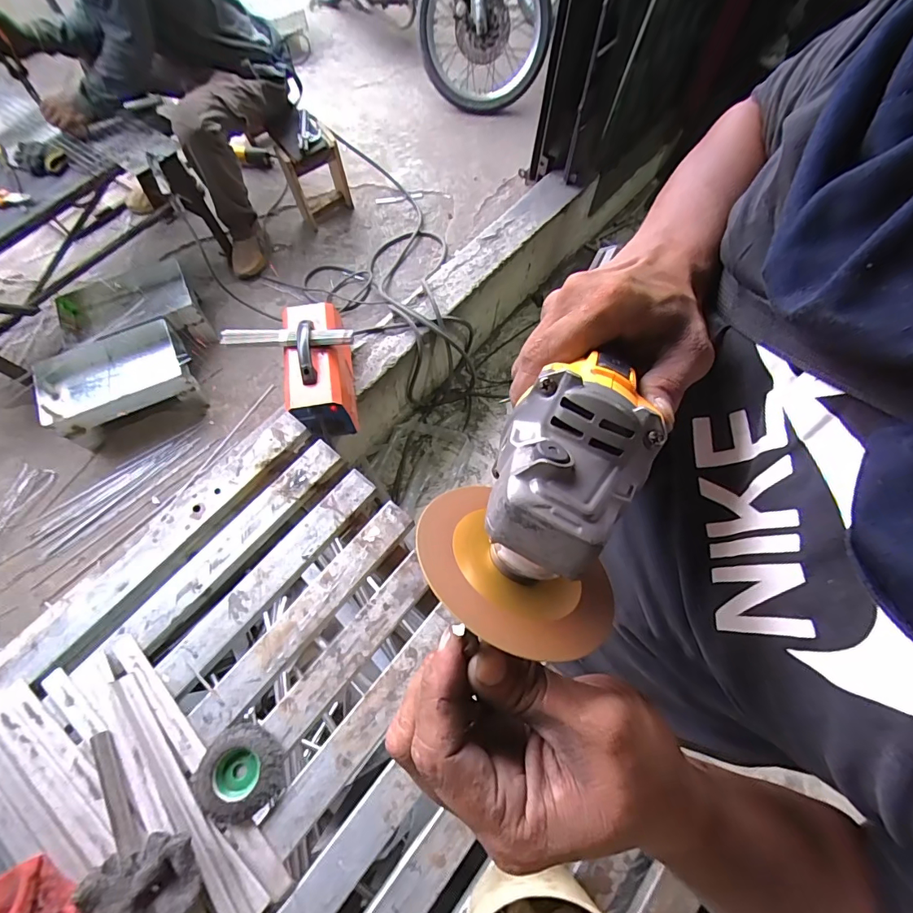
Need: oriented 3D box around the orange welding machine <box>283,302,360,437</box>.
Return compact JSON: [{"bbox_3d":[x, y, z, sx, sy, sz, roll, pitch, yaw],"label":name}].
[{"bbox_3d":[-0.362,-0.226,1.205,0.154,0.225,0.293,-12,68,-6],"label":"orange welding machine"}]

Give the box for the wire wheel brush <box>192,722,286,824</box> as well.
[{"bbox_3d":[-0.256,0.374,0.537,0.094,0.020,0.097,0,67,-1],"label":"wire wheel brush"}]

